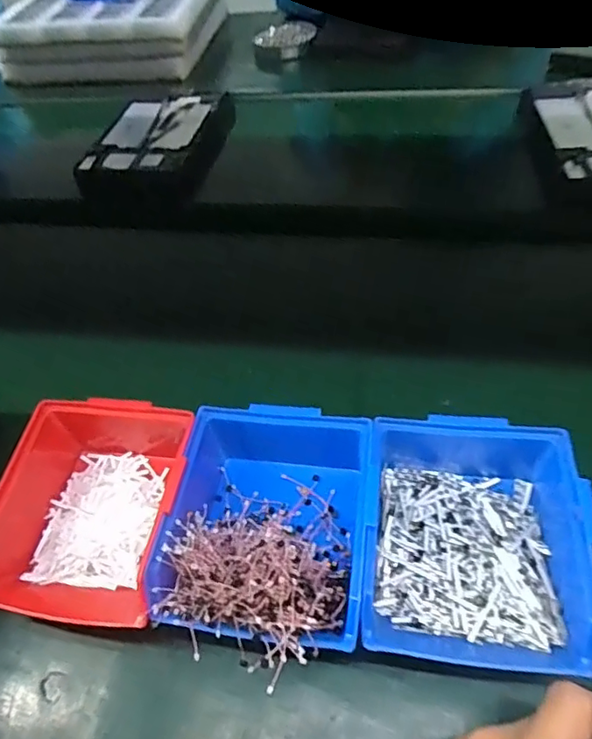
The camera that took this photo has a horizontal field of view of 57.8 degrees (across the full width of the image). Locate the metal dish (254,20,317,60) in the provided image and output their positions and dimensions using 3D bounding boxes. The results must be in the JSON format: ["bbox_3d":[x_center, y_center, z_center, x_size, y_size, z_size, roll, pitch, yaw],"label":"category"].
[{"bbox_3d":[-0.014,-0.590,0.955,0.094,0.028,0.092,-3,49,4],"label":"metal dish"}]

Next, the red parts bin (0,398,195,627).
[{"bbox_3d":[-0.134,0.085,0.381,0.111,0.070,0.169,5,51,11],"label":"red parts bin"}]

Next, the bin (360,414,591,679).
[{"bbox_3d":[0.111,0.102,0.335,0.126,0.071,0.144,1,50,8],"label":"bin"}]

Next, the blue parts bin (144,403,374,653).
[{"bbox_3d":[-0.015,0.098,0.347,0.122,0.065,0.160,5,50,11],"label":"blue parts bin"}]

